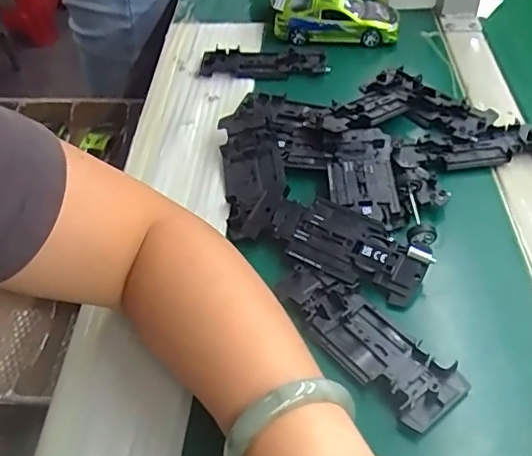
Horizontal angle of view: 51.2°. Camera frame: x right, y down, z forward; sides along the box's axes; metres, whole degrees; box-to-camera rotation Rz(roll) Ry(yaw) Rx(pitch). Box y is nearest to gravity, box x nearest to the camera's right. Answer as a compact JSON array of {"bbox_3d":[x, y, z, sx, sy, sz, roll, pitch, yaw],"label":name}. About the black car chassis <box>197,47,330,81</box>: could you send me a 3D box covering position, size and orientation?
[{"bbox_3d":[-0.003,-0.167,0.563,0.127,0.013,0.047,3,47,7],"label":"black car chassis"}]

